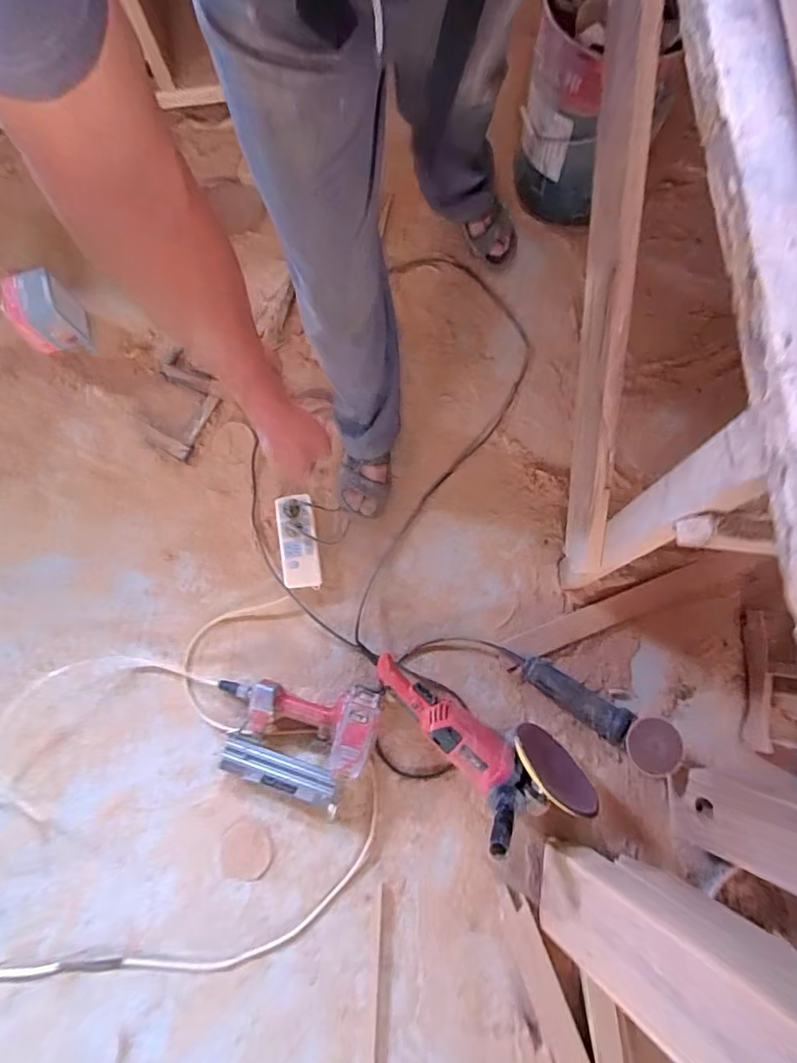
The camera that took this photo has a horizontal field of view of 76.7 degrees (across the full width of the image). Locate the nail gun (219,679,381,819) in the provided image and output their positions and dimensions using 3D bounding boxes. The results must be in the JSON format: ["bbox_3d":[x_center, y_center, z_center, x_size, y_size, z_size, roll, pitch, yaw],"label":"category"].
[{"bbox_3d":[-0.192,0.393,0.949,0.296,0.090,0.201,4,77,1],"label":"nail gun"}]

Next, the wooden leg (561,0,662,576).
[{"bbox_3d":[0.284,-0.347,0.693,0.036,0.112,0.858,-3,112,-1],"label":"wooden leg"}]

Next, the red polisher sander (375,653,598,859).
[{"bbox_3d":[0.134,0.386,0.873,0.436,0.155,0.183,30,80,7],"label":"red polisher sander"}]

